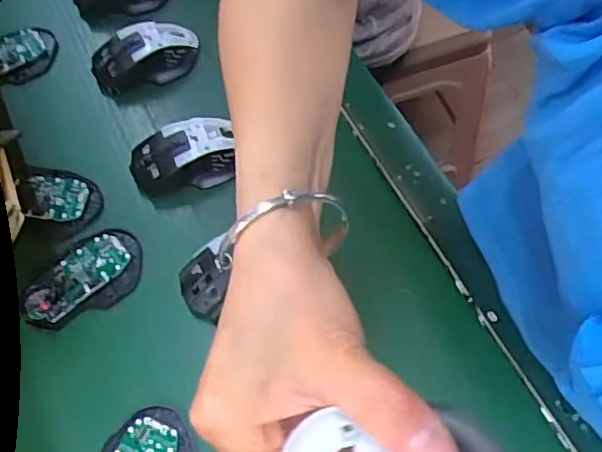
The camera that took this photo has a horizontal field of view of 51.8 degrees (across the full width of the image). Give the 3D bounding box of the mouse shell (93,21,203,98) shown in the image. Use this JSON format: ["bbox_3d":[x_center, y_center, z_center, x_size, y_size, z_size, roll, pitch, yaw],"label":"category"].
[{"bbox_3d":[-0.170,-0.188,0.677,0.115,0.044,0.054,-21,62,-12],"label":"mouse shell"}]

